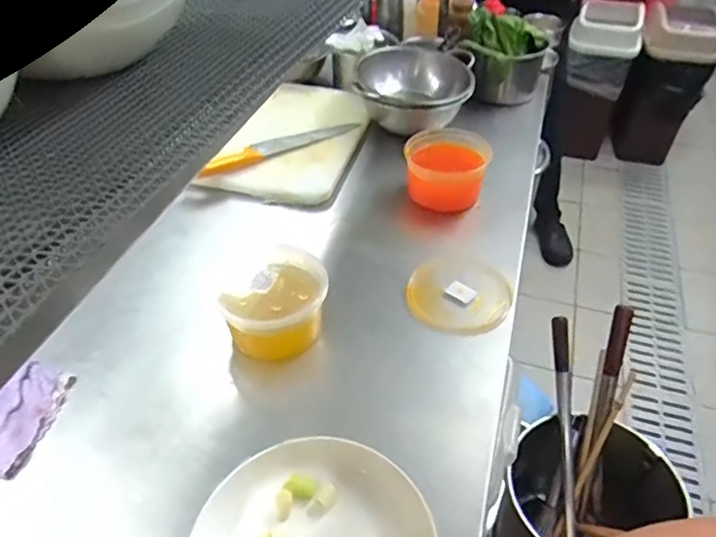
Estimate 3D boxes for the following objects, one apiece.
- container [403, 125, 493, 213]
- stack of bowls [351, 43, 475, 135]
[{"bbox_3d":[0.152,-0.177,0.995,0.144,0.093,0.122,12,44,13],"label":"container"},{"bbox_3d":[0.125,-0.405,1.262,0.247,0.112,0.259,6,43,7],"label":"stack of bowls"}]

